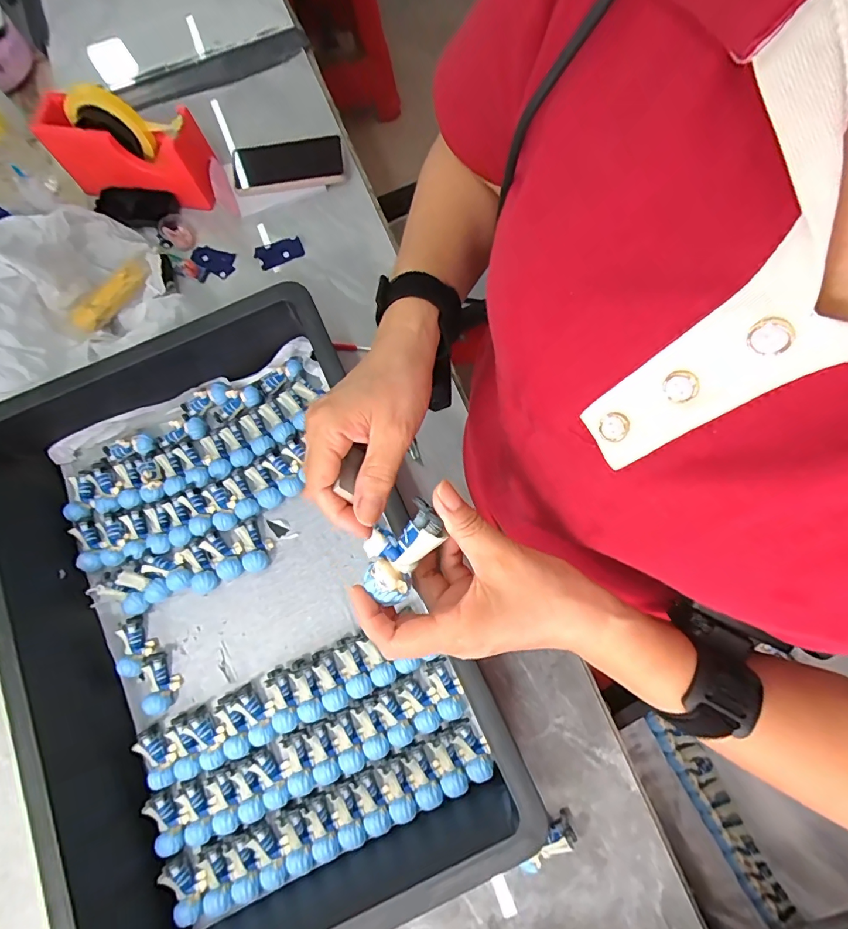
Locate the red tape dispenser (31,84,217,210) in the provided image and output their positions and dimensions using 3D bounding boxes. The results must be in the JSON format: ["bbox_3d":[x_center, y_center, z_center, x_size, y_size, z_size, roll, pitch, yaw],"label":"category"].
[{"bbox_3d":[-0.374,-0.391,0.578,0.179,0.136,0.067,11,77,4],"label":"red tape dispenser"}]

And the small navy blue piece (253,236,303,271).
[{"bbox_3d":[-0.195,-0.286,0.609,0.062,0.006,0.031,-24,97,-2],"label":"small navy blue piece"}]

